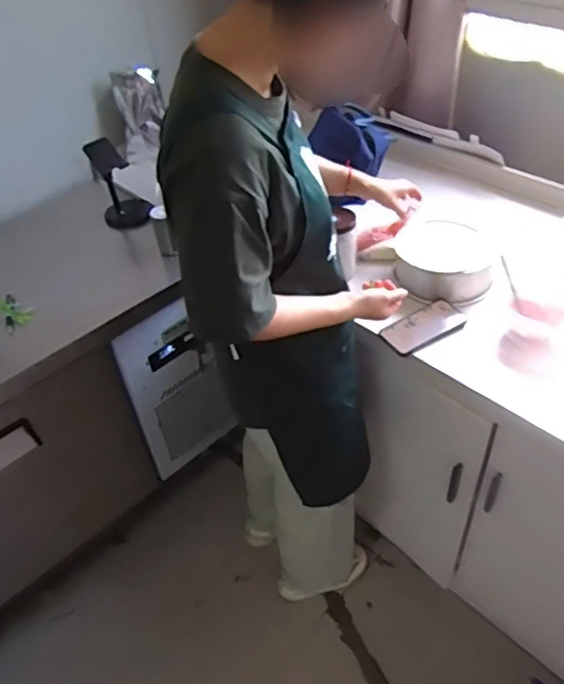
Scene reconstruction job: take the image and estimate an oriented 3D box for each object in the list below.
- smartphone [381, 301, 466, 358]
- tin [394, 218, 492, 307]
[{"bbox_3d":[0.274,-0.028,1.152,0.165,0.016,0.077,-24,46,-18],"label":"smartphone"},{"bbox_3d":[0.337,-0.167,1.242,0.193,0.065,0.202,-3,43,3],"label":"tin"}]

